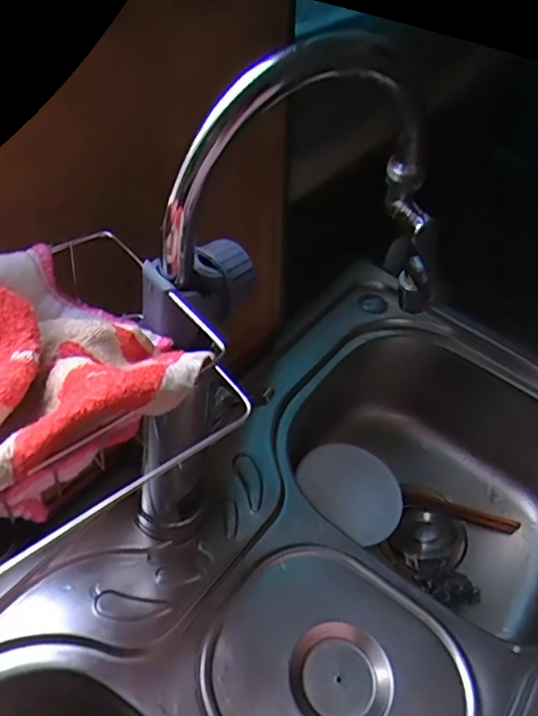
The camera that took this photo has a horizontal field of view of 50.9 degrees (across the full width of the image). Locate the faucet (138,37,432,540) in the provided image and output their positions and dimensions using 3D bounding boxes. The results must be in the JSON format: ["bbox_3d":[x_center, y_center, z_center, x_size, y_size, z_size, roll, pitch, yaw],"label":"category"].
[{"bbox_3d":[0.029,-0.087,0.325,0.200,0.183,0.052,-14,53,-21],"label":"faucet"}]

